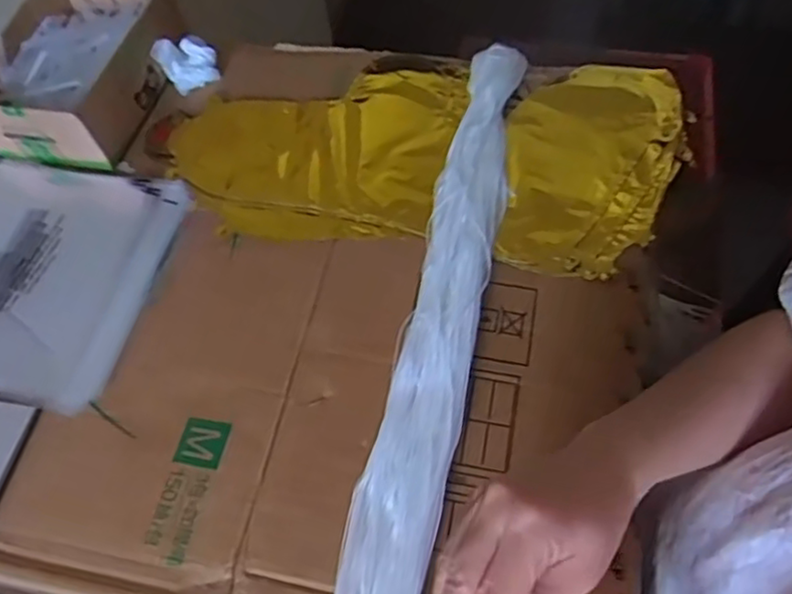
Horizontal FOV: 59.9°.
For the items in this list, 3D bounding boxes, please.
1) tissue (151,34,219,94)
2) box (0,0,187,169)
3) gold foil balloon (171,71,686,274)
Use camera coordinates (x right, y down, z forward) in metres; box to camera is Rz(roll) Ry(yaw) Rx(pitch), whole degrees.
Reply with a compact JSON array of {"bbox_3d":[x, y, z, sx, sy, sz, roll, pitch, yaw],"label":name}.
[{"bbox_3d":[-0.198,-0.225,0.648,0.052,0.032,0.046,-22,61,-10],"label":"tissue"},{"bbox_3d":[-0.301,-0.222,0.652,0.148,0.062,0.195,9,61,8],"label":"box"},{"bbox_3d":[0.028,-0.125,0.597,0.432,0.026,0.215,4,60,5],"label":"gold foil balloon"}]

